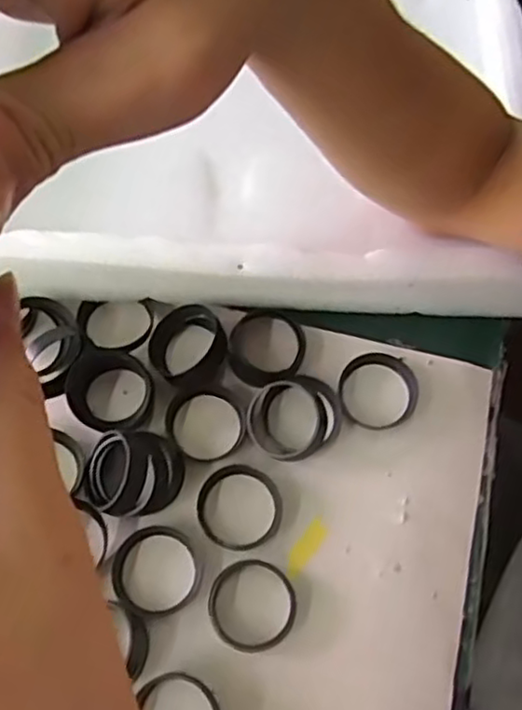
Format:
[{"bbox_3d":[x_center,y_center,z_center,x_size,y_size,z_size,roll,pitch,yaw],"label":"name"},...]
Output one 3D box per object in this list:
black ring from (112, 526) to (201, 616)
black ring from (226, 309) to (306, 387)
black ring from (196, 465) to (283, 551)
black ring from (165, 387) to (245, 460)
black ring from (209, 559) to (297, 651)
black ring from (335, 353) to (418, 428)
[{"bbox_3d":[-0.053,0.110,0.345,0.045,0.006,0.044,0,69,-1],"label":"black ring"},{"bbox_3d":[0.003,-0.005,0.387,0.043,0.016,0.046,0,69,-1],"label":"black ring"},{"bbox_3d":[-0.011,0.081,0.358,0.045,0.007,0.043,0,69,-1],"label":"black ring"},{"bbox_3d":[-0.031,0.038,0.374,0.044,0.012,0.041,0,69,-1],"label":"black ring"},{"bbox_3d":[-0.004,0.125,0.340,0.044,0.005,0.043,16,69,6],"label":"black ring"},{"bbox_3d":[0.067,0.020,0.384,0.044,0.008,0.044,0,69,-1],"label":"black ring"}]

